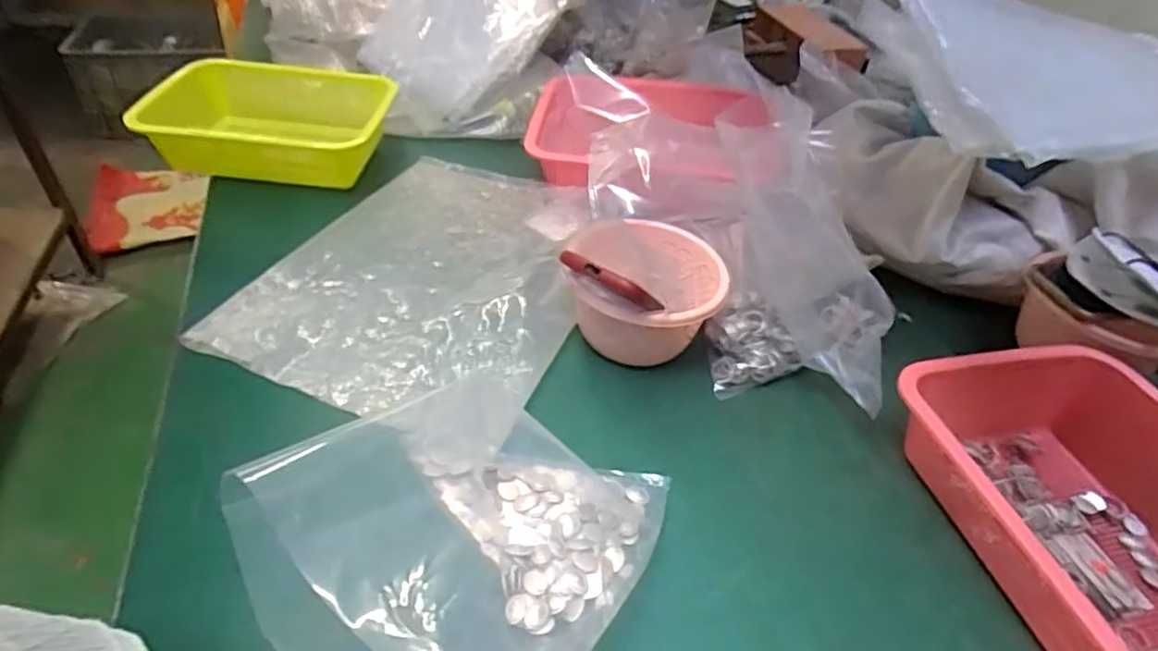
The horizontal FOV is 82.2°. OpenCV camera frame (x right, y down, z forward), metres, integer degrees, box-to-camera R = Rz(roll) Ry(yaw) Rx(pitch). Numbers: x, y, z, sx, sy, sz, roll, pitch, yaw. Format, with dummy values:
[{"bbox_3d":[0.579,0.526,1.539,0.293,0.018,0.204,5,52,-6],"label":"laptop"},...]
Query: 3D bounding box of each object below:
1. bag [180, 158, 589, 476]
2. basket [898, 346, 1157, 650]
[{"bbox_3d":[-0.141,-0.059,0.678,0.300,0.021,0.403,18,43,12],"label":"bag"},{"bbox_3d":[0.398,0.149,0.489,0.213,0.077,0.310,-7,43,-15],"label":"basket"}]

